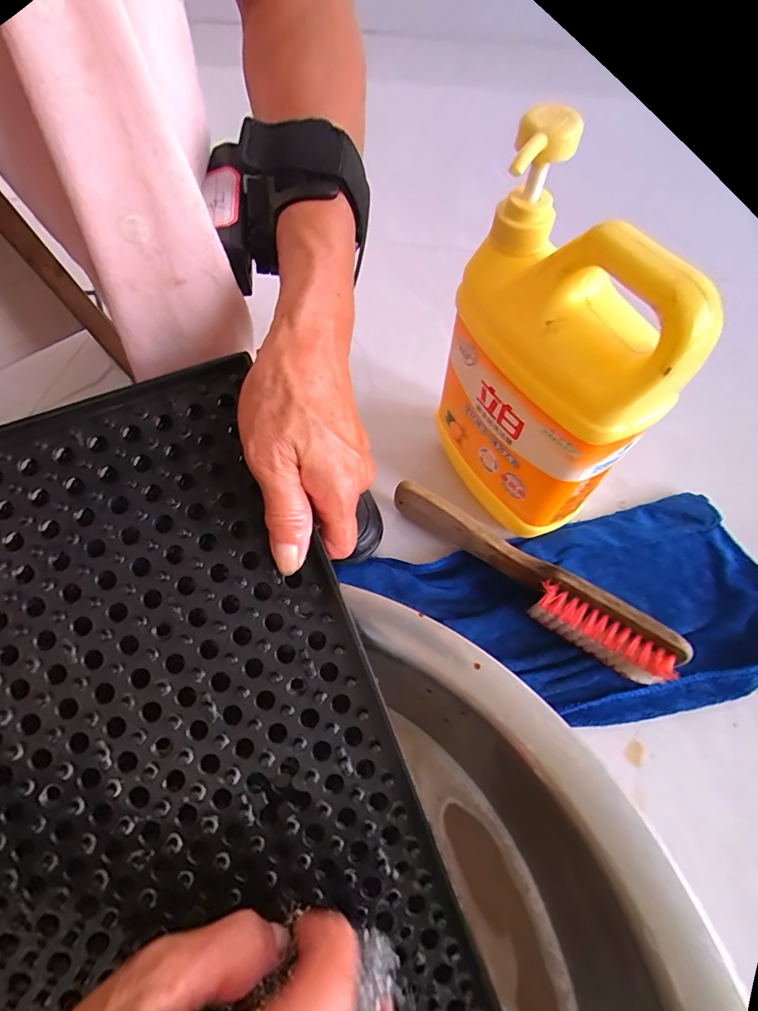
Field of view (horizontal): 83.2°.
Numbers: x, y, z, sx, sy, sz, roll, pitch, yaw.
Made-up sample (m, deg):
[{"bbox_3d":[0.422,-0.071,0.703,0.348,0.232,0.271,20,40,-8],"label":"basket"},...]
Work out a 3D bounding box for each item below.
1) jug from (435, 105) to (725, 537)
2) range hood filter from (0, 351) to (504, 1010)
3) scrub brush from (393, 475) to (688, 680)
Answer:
[{"bbox_3d":[0.109,-0.079,0.289,0.072,0.231,0.140,-25,64,-11],"label":"jug"},{"bbox_3d":[-0.114,0.154,0.183,0.261,0.011,0.399,-21,85,-9],"label":"range hood filter"},{"bbox_3d":[0.104,0.054,0.325,0.223,0.049,0.030,33,68,17],"label":"scrub brush"}]

